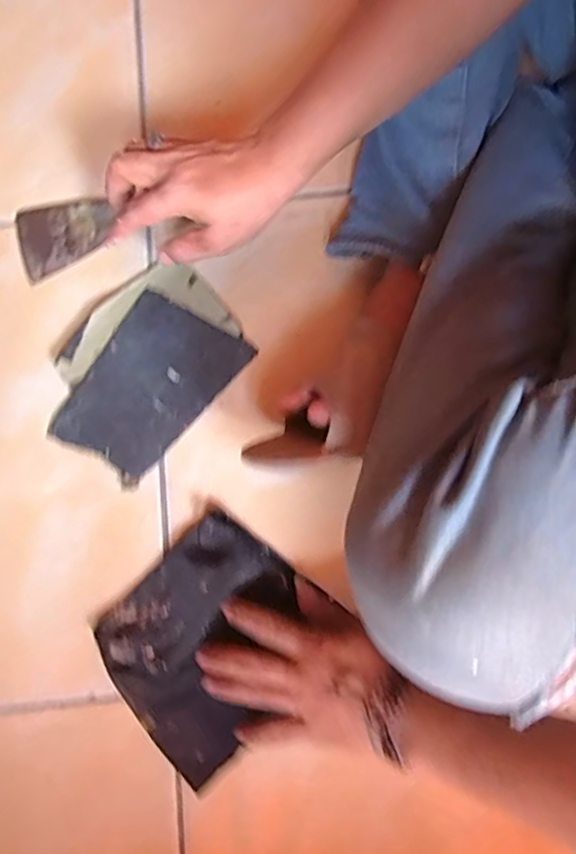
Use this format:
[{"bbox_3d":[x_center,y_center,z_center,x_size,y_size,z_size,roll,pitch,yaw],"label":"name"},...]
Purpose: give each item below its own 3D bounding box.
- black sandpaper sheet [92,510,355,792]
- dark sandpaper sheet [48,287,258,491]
[{"bbox_3d":[-0.061,0.159,0.423,0.135,0.021,0.152,44,82,7],"label":"black sandpaper sheet"},{"bbox_3d":[-0.113,-0.034,0.464,0.103,0.004,0.144,33,81,5],"label":"dark sandpaper sheet"}]

